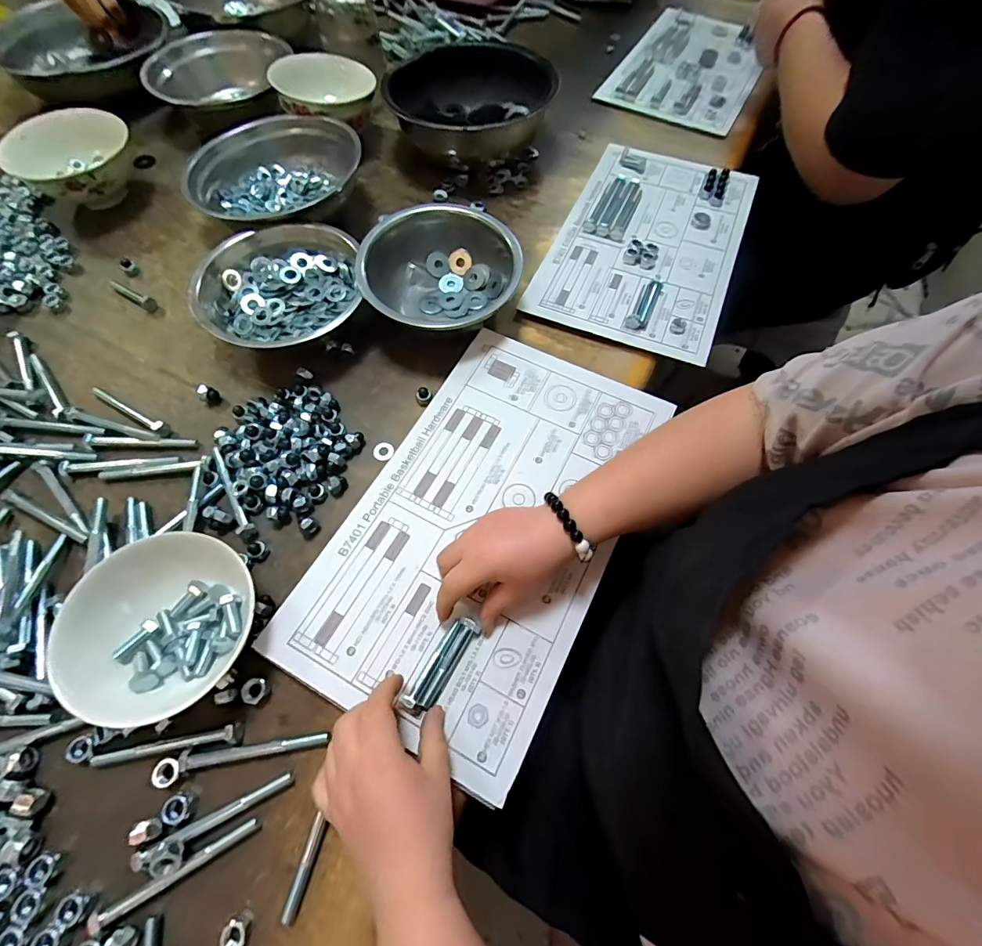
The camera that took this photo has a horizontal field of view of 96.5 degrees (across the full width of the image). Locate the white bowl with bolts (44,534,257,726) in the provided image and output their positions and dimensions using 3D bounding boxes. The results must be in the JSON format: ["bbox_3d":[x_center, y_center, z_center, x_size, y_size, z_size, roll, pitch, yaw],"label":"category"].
[{"bbox_3d":[-0.253,0.117,0.346,0.124,0.060,0.132,18,66,7],"label":"white bowl with bolts"}]

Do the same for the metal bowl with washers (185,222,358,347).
[{"bbox_3d":[-0.233,-0.202,0.496,0.166,0.066,0.180,5,65,2],"label":"metal bowl with washers"}]

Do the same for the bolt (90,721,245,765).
[{"bbox_3d":[-0.245,0.206,0.332,0.108,0.010,0.014,-8,65,-5],"label":"bolt"}]

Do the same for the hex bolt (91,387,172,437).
[{"bbox_3d":[-0.382,-0.067,0.458,0.108,0.012,0.012,26,67,11],"label":"hex bolt"}]

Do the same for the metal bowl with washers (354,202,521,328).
[{"bbox_3d":[-0.055,-0.212,0.492,0.163,0.071,0.161,0,65,-1],"label":"metal bowl with washers"}]

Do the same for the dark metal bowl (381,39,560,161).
[{"bbox_3d":[-0.033,-0.516,0.626,0.217,0.071,0.205,0,65,-1],"label":"dark metal bowl"}]

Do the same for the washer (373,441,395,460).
[{"bbox_3d":[-0.109,-0.023,0.445,0.021,0.004,0.020,0,65,-1],"label":"washer"}]

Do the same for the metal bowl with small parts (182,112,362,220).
[{"bbox_3d":[-0.272,-0.392,0.582,0.188,0.069,0.185,0,65,-1],"label":"metal bowl with small parts"}]

